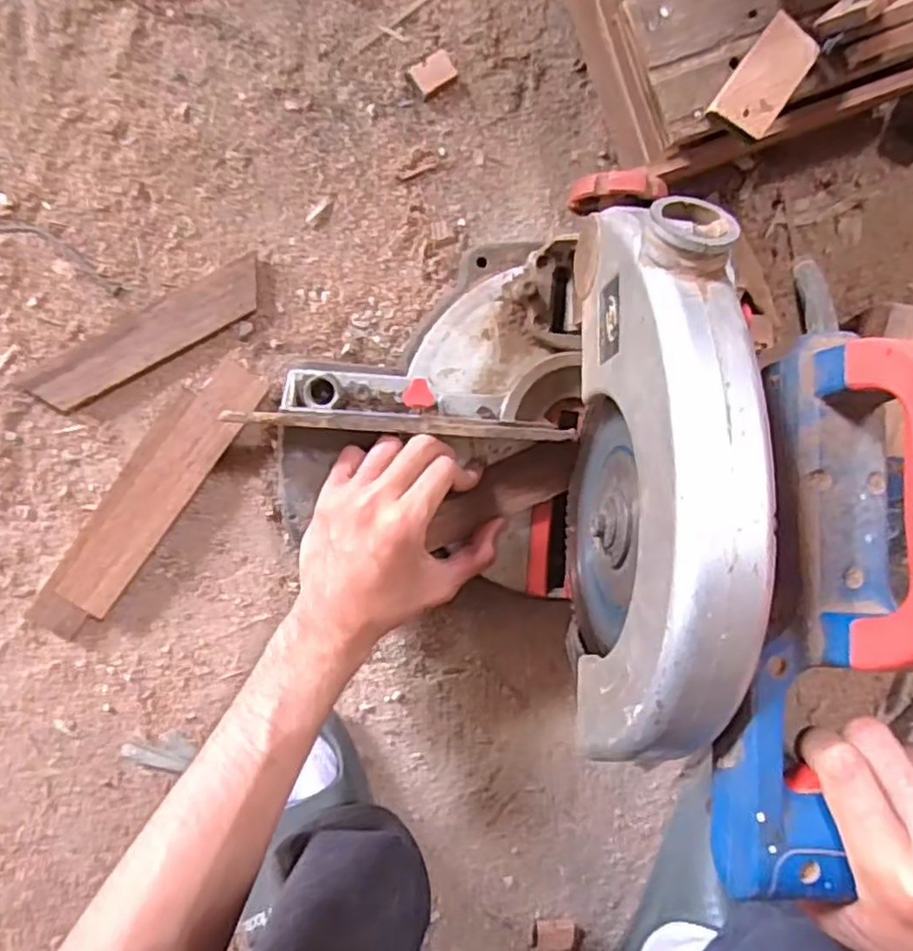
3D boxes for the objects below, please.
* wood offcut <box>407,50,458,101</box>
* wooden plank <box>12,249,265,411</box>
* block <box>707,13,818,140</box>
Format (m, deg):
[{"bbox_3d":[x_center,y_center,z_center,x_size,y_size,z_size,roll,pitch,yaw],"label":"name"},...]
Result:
[{"bbox_3d":[-0.016,-0.274,0.466,0.031,0.009,0.021,-35,97,-2],"label":"wood offcut"},{"bbox_3d":[-0.210,-0.094,0.463,0.172,0.009,0.038,-30,97,-2],"label":"wooden plank"},{"bbox_3d":[0.179,-0.230,0.392,0.032,0.011,0.071,35,91,-7],"label":"block"}]

